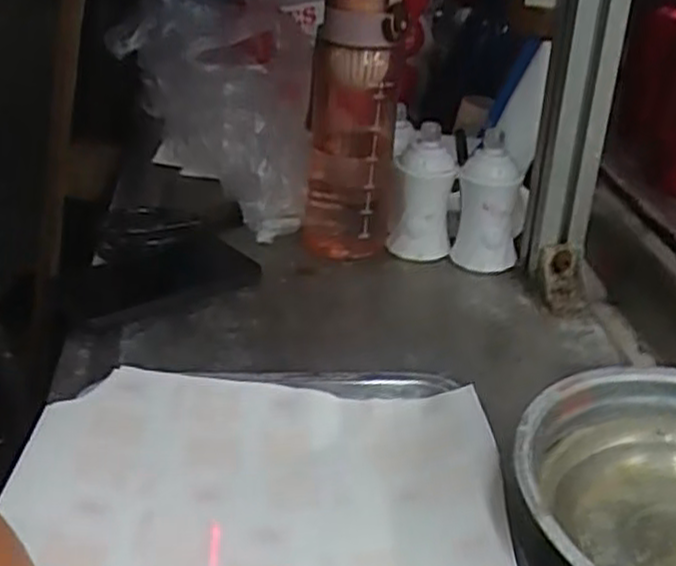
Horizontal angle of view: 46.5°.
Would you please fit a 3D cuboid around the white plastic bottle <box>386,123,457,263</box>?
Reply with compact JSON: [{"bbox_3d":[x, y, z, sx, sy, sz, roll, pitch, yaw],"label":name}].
[{"bbox_3d":[0.077,-0.082,0.716,0.055,0.109,0.059,5,31,8],"label":"white plastic bottle"}]

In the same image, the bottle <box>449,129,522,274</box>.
[{"bbox_3d":[0.132,-0.068,0.695,0.053,0.111,0.045,0,30,-2],"label":"bottle"}]

